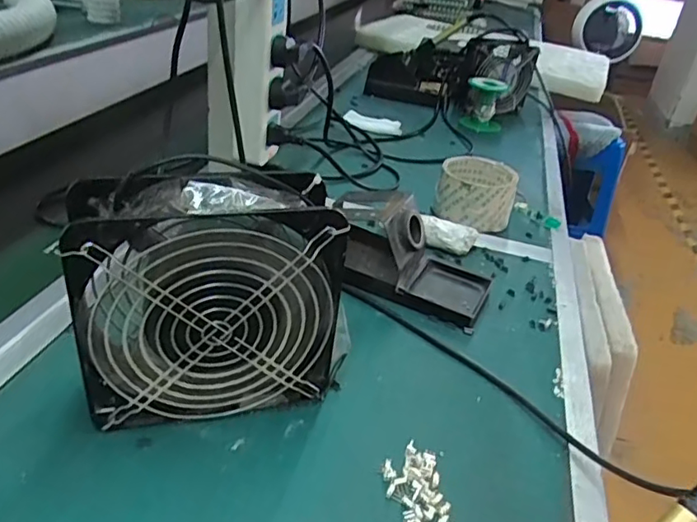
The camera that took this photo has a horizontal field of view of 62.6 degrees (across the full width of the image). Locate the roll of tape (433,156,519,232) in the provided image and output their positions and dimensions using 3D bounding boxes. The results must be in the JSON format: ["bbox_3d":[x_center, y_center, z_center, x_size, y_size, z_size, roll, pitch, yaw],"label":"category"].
[{"bbox_3d":[0.142,-0.075,0.644,0.083,0.057,0.083,14,33,9],"label":"roll of tape"}]

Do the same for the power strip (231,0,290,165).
[{"bbox_3d":[-0.089,-0.209,0.563,0.056,0.214,0.051,3,33,-8],"label":"power strip"}]

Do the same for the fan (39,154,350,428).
[{"bbox_3d":[-0.083,0.024,0.354,0.157,0.155,0.059,-4,34,-18],"label":"fan"}]

